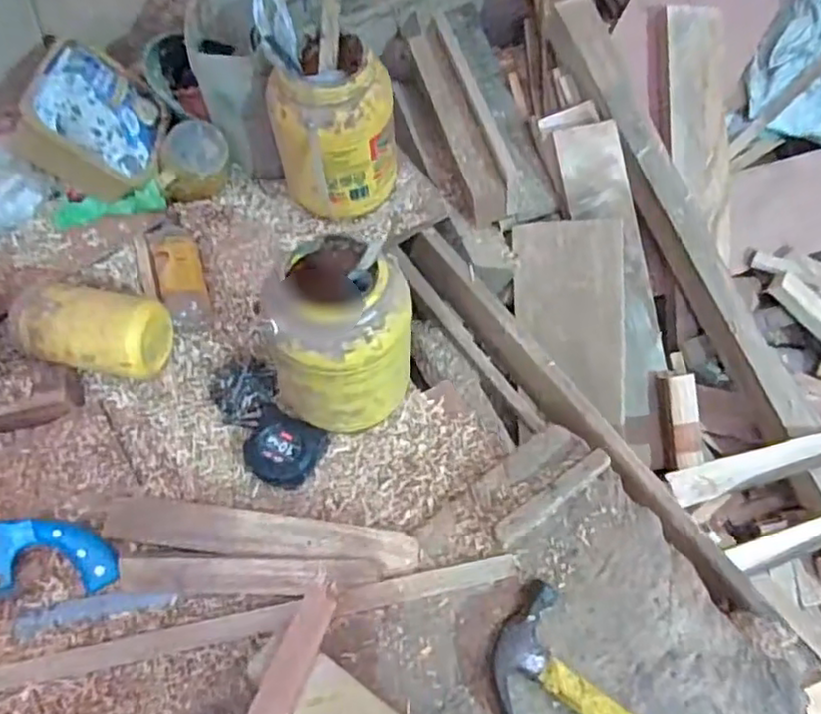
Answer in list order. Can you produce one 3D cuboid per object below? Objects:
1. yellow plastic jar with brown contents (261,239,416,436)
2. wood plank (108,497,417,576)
[{"bbox_3d":[-0.070,-0.009,0.719,0.151,0.224,0.126,-39,62,-19],"label":"yellow plastic jar with brown contents"},{"bbox_3d":[-0.161,0.192,0.700,0.334,0.012,0.046,7,67,2],"label":"wood plank"}]

